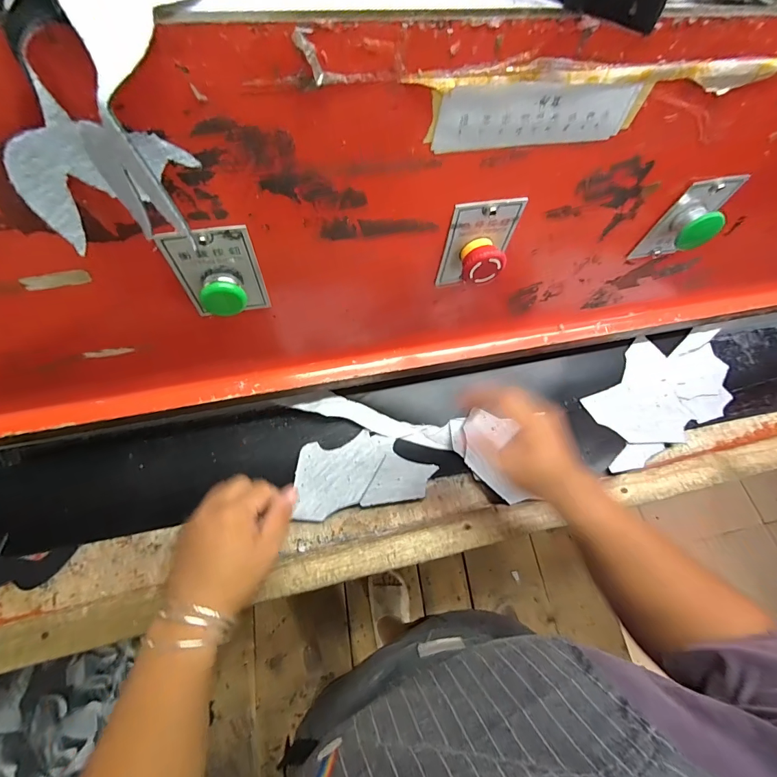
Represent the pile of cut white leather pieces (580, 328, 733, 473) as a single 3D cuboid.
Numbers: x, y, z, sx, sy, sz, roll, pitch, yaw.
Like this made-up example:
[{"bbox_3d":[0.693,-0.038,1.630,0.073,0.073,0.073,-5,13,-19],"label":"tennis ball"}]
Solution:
[{"bbox_3d":[0.403,-0.001,0.569,0.291,0.027,0.139,-27,65,-16],"label":"pile of cut white leather pieces"}]

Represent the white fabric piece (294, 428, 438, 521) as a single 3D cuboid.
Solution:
[{"bbox_3d":[-0.031,0.104,0.491,0.165,0.005,0.101,-8,50,-10],"label":"white fabric piece"}]

